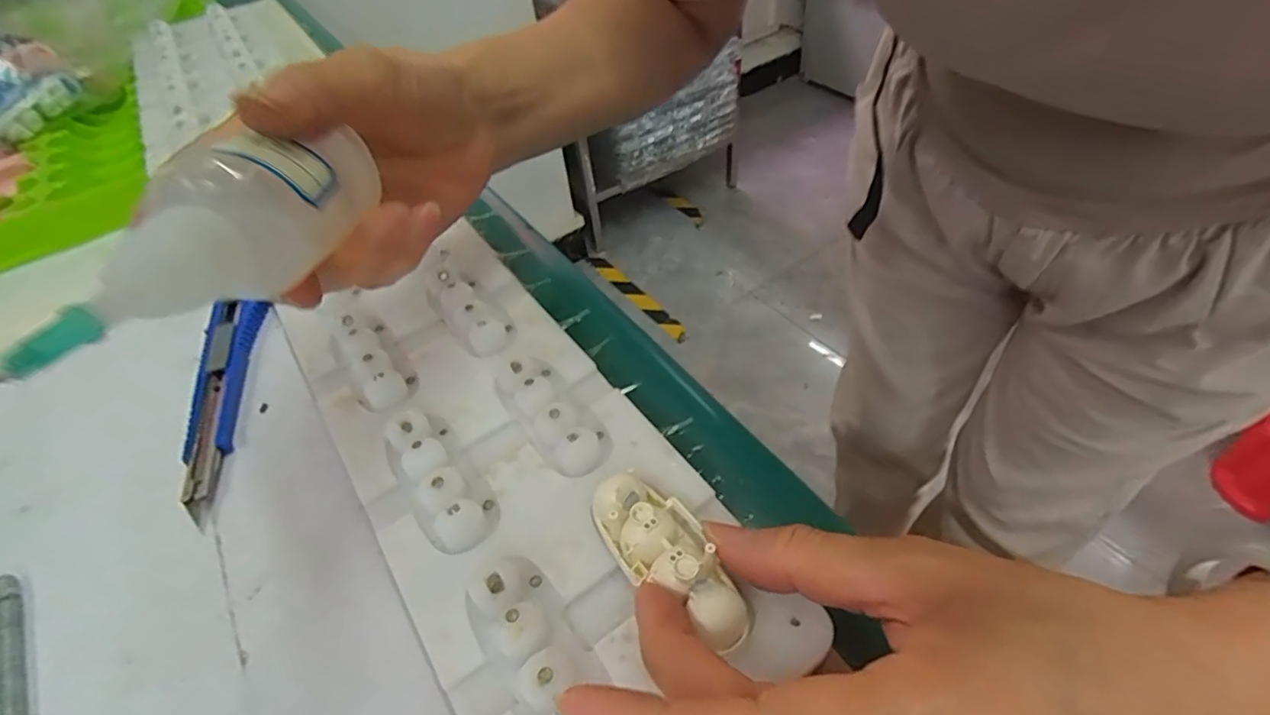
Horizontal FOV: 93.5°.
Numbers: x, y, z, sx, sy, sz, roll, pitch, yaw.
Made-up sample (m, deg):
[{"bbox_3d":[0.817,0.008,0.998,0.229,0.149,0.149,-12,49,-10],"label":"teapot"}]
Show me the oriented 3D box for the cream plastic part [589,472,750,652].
[{"bbox_3d":[0.011,0.058,0.178,0.024,0.013,0.059,-34,51,-23],"label":"cream plastic part"}]

